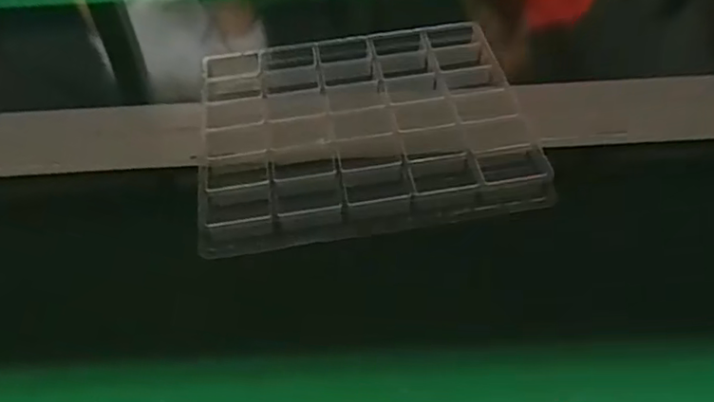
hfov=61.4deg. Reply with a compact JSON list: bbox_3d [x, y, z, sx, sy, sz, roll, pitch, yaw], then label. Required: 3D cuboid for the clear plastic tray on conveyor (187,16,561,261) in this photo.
[{"bbox_3d":[0.002,-0.072,0.568,0.300,0.045,0.239,-8,50,-5],"label":"clear plastic tray on conveyor"}]

